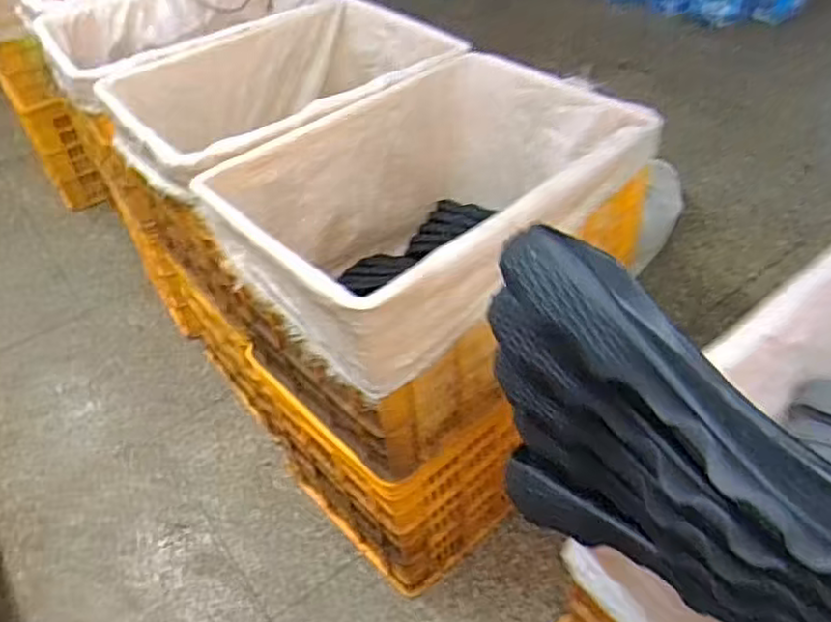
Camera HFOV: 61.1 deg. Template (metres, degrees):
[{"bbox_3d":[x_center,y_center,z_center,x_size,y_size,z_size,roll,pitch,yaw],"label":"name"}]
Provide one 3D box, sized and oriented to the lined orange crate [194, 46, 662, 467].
[{"bbox_3d":[0.040,-0.124,1.286,0.672,0.385,0.494,-34,50,-27],"label":"lined orange crate"}]

